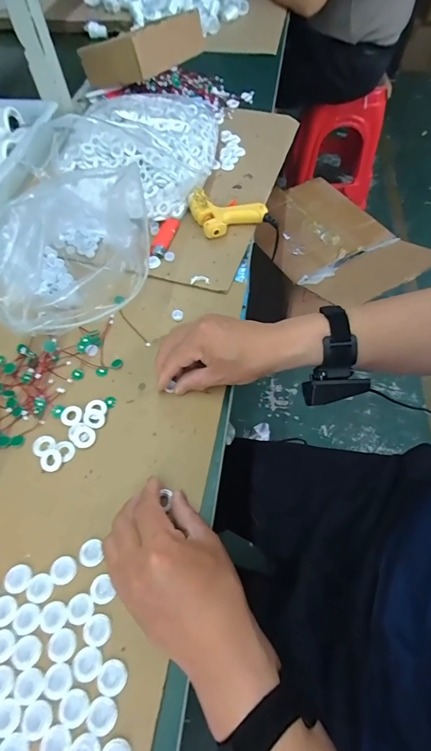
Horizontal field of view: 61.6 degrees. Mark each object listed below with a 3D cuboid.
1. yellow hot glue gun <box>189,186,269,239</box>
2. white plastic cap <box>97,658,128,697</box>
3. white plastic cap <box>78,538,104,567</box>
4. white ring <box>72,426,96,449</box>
[{"bbox_3d":[0.014,-0.264,0.572,0.100,0.027,0.092,-26,63,-14],"label":"yellow hot glue gun"},{"bbox_3d":[-0.083,0.245,0.293,0.022,0.004,0.023,0,60,1],"label":"white plastic cap"},{"bbox_3d":[-0.117,0.166,0.338,0.023,0.006,0.024,0,60,1],"label":"white plastic cap"},{"bbox_3d":[-0.144,0.067,0.395,0.025,0.004,0.023,0,60,1],"label":"white ring"}]

